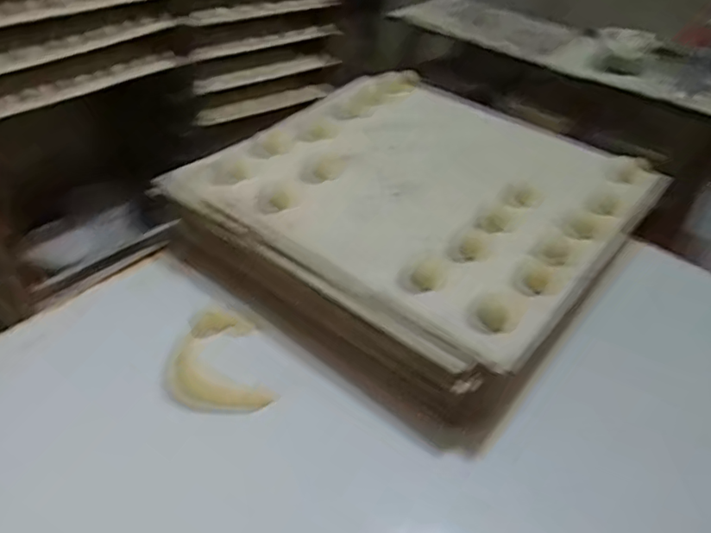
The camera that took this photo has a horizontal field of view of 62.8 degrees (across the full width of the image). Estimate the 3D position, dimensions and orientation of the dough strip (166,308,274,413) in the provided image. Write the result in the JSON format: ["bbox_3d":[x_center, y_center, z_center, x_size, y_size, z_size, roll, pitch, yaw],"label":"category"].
[{"bbox_3d":[-0.194,0.130,0.813,0.127,0.027,0.173,-8,41,-15],"label":"dough strip"}]

